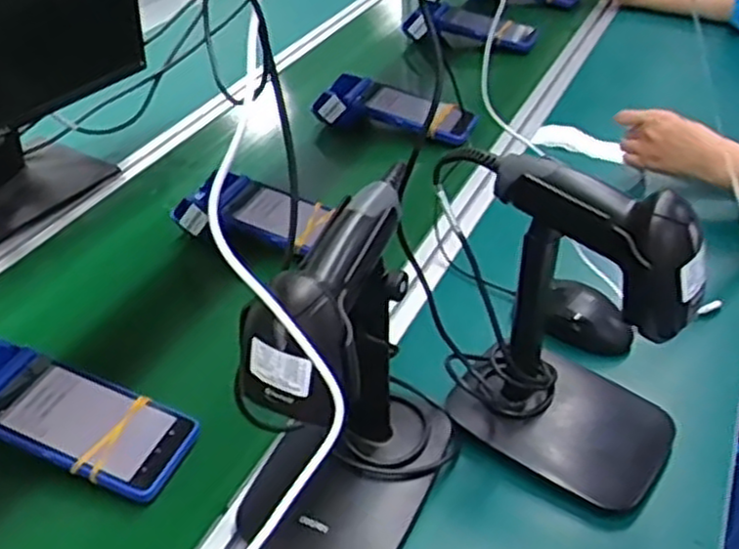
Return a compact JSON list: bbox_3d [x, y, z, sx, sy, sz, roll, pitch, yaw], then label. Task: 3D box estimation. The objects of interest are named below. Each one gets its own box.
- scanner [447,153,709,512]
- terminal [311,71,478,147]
[{"bbox_3d":[0.156,0.040,0.559,0.162,0.247,0.120,19,43,25],"label":"scanner"},{"bbox_3d":[0.037,-0.235,1.078,0.239,0.050,0.079,18,42,24],"label":"terminal"}]

